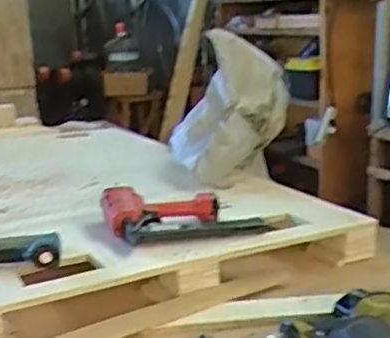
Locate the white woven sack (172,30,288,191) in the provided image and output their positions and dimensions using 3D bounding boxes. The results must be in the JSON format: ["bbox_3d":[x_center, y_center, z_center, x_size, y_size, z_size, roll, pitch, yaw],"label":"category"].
[{"bbox_3d":[0.111,-0.185,1.860,0.338,0.433,0.337,-2,15,-9],"label":"white woven sack"}]

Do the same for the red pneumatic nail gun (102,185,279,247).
[{"bbox_3d":[-0.021,0.089,1.329,0.335,0.073,0.215,-3,15,-13],"label":"red pneumatic nail gun"}]

